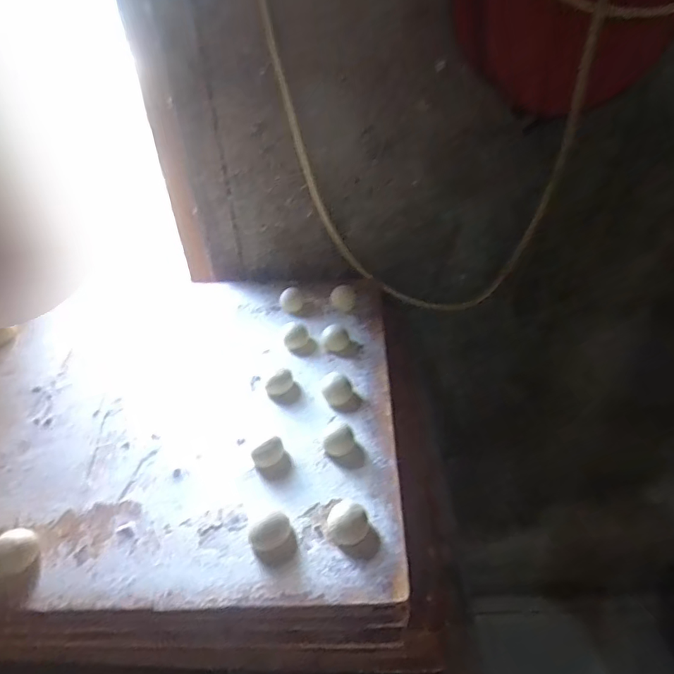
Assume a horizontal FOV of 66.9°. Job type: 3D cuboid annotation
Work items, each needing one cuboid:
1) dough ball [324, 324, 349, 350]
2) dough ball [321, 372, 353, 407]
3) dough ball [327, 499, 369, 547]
[{"bbox_3d":[-0.001,0.000,0.572,0.028,0.019,0.028,-2,40,2],"label":"dough ball"},{"bbox_3d":[0.000,0.052,0.510,0.030,0.021,0.028,-2,40,2],"label":"dough ball"},{"bbox_3d":[0.009,0.147,0.404,0.032,0.022,0.028,-2,40,2],"label":"dough ball"}]

